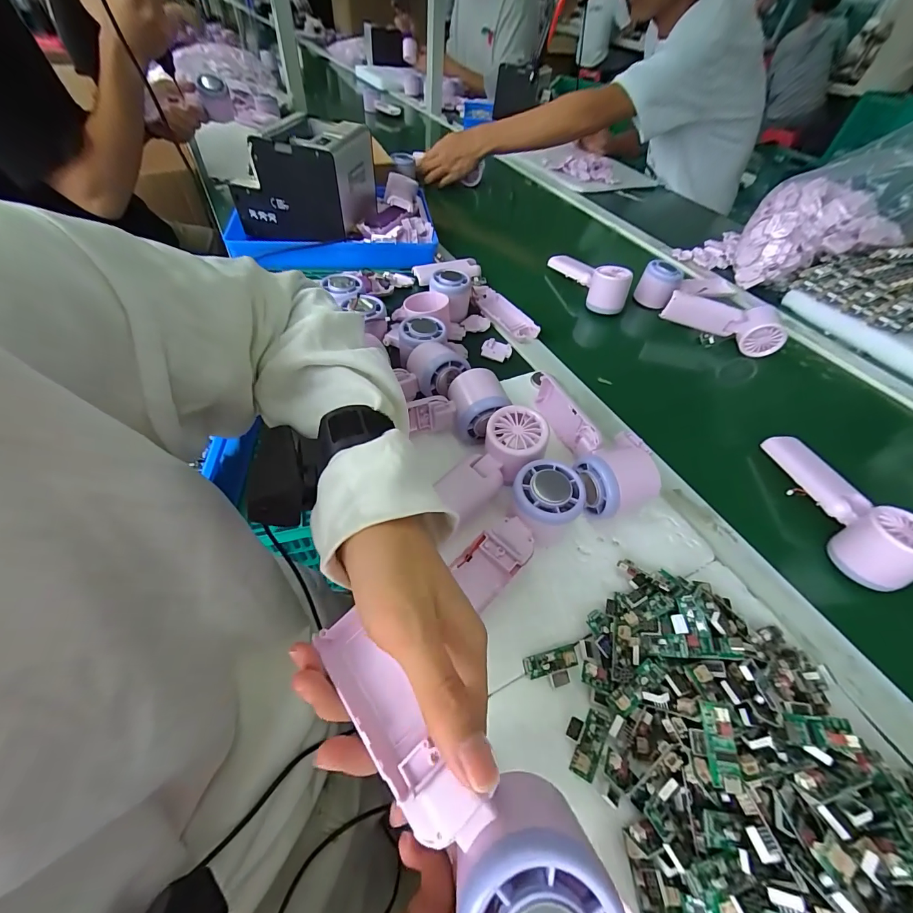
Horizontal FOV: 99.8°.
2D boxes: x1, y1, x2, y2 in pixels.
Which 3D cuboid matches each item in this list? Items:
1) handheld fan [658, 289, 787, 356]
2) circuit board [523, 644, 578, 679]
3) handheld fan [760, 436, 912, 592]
[{"bbox_3d":[0.382,-0.193,0.555,0.158,0.048,0.051,13,52,5],"label":"handheld fan"},{"bbox_3d":[0.067,0.145,0.272,0.038,0.008,0.014,-9,53,-12],"label":"circuit board"},{"bbox_3d":[0.373,0.039,0.370,0.047,0.053,0.162,-3,52,-7],"label":"handheld fan"}]

